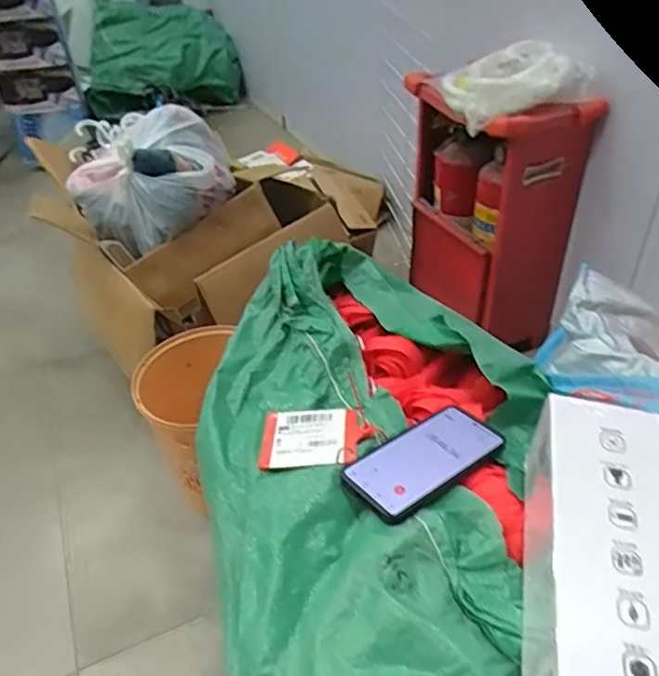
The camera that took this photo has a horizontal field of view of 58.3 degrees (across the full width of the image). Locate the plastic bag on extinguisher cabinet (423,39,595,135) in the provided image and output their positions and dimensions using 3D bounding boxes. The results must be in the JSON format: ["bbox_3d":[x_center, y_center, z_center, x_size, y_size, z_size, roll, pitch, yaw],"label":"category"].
[{"bbox_3d":[0.311,-0.460,1.049,0.195,0.084,0.207,-12,40,-10],"label":"plastic bag on extinguisher cabinet"}]

